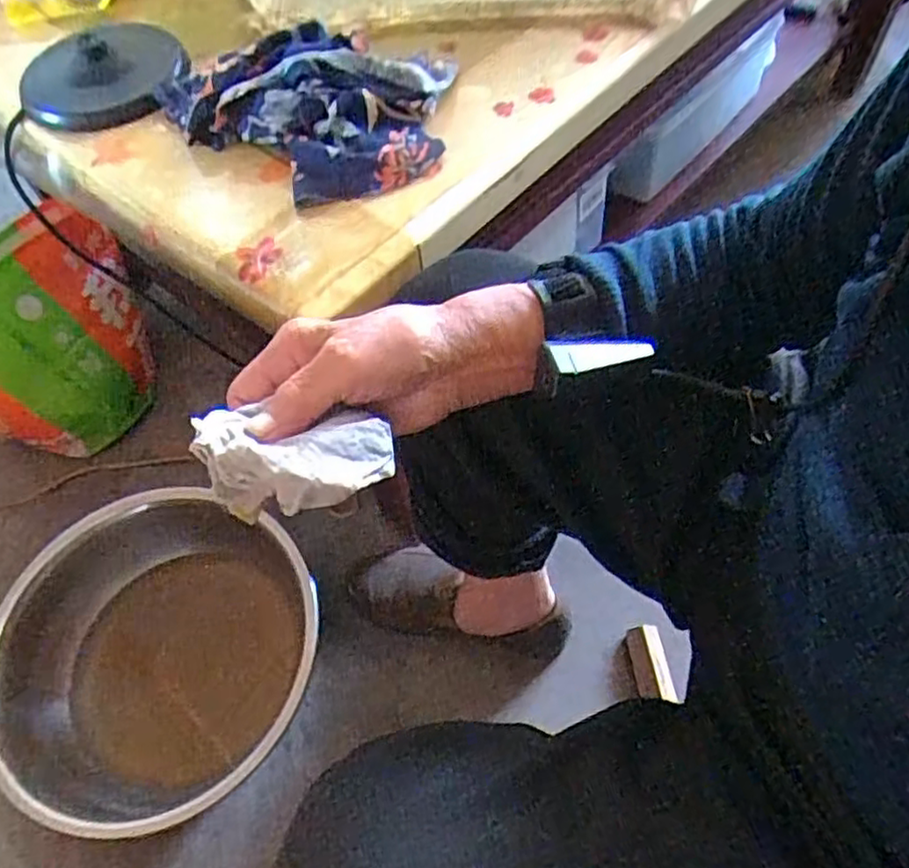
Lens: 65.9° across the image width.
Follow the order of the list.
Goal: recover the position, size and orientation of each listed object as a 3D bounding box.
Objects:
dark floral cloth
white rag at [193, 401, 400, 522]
[{"bbox_3d":[-0.137,-0.279,0.593,0.255,0.051,0.181,7,60,8],"label":"dark floral cloth"},{"bbox_3d":[-0.085,0.017,0.384,0.100,0.045,0.053,-2,59,-4],"label":"white rag"}]

